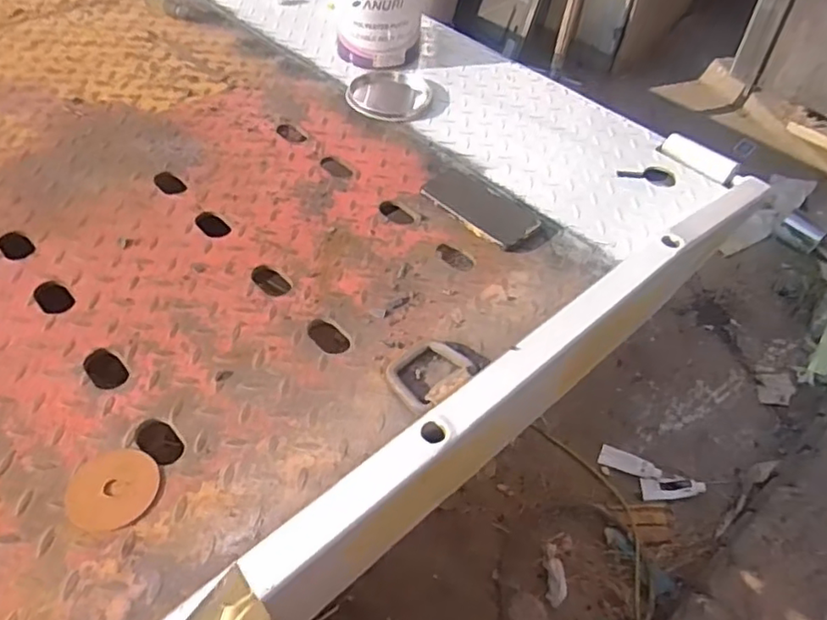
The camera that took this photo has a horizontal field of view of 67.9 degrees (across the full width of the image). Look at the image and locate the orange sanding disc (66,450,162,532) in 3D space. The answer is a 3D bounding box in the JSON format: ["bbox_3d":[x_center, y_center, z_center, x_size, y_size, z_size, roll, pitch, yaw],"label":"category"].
[{"bbox_3d":[-0.263,0.155,0.537,0.072,0.004,0.074,2,48,-2],"label":"orange sanding disc"}]

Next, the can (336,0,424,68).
[{"bbox_3d":[-0.060,-0.517,1.052,0.152,0.164,0.144,1,48,-3],"label":"can"}]

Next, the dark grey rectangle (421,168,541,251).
[{"bbox_3d":[0.086,-0.141,0.830,0.082,0.008,0.167,-34,58,-29],"label":"dark grey rectangle"}]

